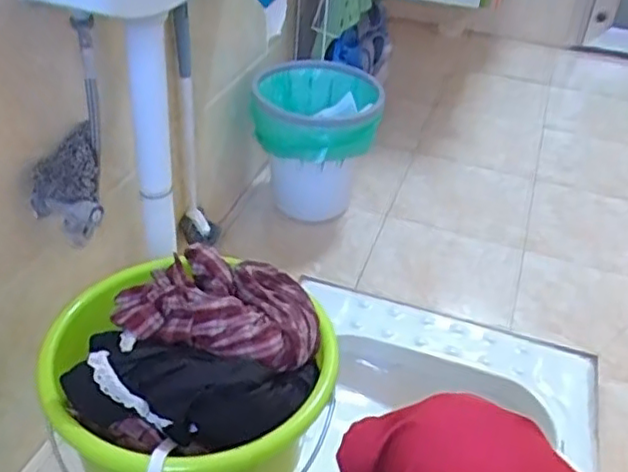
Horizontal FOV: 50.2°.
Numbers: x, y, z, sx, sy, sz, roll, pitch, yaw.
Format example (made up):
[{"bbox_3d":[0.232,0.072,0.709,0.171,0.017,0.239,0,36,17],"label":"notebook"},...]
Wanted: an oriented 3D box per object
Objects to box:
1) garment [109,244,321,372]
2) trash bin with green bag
[{"bbox_3d":[-0.104,0.071,0.740,0.219,0.075,0.137,10,37,9],"label":"garment"},{"bbox_3d":[0.001,-0.184,1.333,0.230,0.276,0.209,-6,37,-13],"label":"trash bin with green bag"}]

